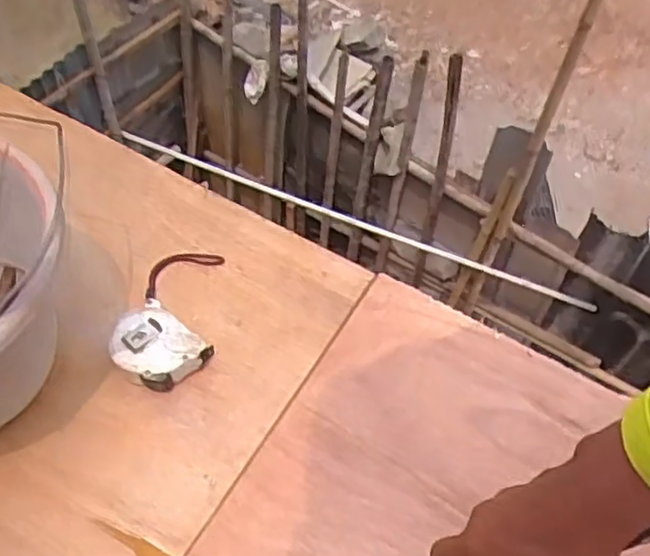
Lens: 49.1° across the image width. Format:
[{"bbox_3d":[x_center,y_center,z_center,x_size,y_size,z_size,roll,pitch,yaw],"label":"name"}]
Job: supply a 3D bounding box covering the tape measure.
[{"bbox_3d":[-0.135,0.028,0.631,0.080,0.033,0.141,5,57,0],"label":"tape measure"}]

